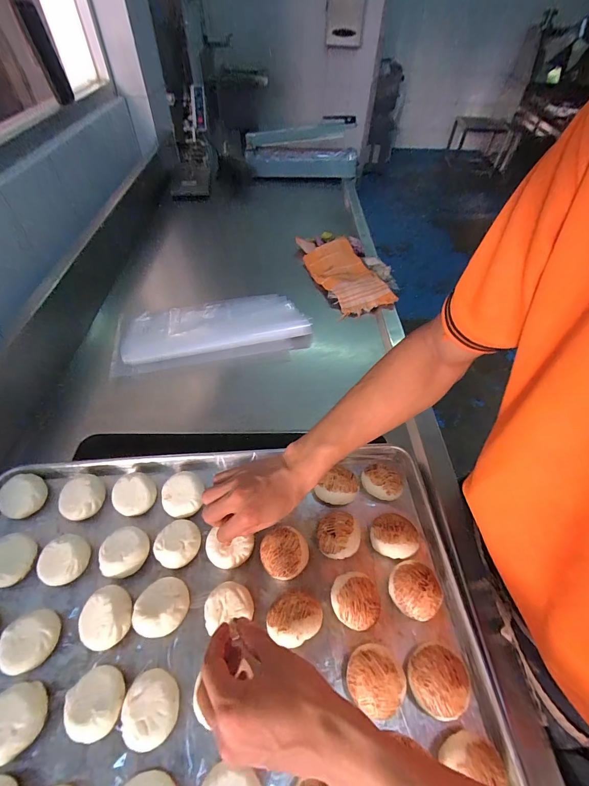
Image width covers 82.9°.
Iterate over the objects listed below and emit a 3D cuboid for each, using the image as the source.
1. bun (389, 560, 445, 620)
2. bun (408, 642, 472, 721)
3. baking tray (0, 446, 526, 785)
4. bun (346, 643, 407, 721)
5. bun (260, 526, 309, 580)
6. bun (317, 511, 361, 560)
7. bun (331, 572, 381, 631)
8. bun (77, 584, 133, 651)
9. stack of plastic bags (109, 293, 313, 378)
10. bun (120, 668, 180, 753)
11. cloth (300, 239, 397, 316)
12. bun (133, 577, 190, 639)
[{"bbox_3d":[0.142,0.236,0.400,0.055,0.042,0.055,1,51,-1],"label":"bun"},{"bbox_3d":[0.149,0.300,0.350,0.057,0.043,0.052,1,51,-1],"label":"bun"},{"bbox_3d":[-0.102,0.249,0.376,0.604,0.045,0.393,-3,51,-4],"label":"baking tray"},{"bbox_3d":[0.082,0.296,0.348,0.053,0.046,0.053,1,51,-1],"label":"bun"},{"bbox_3d":[-0.013,0.201,0.417,0.055,0.047,0.054,1,51,-1],"label":"bun"},{"bbox_3d":[0.056,0.186,0.434,0.052,0.043,0.056,1,51,-1],"label":"bun"},{"bbox_3d":[0.070,0.243,0.390,0.053,0.045,0.055,1,51,-1],"label":"bun"},{"bbox_3d":[-0.210,0.250,0.373,0.051,0.037,0.057,-14,53,-13],"label":"bun"},{"bbox_3d":[-0.162,-0.135,0.681,0.376,0.022,0.176,-9,52,-9],"label":"stack of plastic bags"},{"bbox_3d":[-0.139,0.309,0.328,0.049,0.030,0.056,4,51,2],"label":"bun"},{"bbox_3d":[0.123,-0.294,0.824,0.139,0.033,0.276,-15,53,-14],"label":"cloth"},{"bbox_3d":[-0.149,0.241,0.379,0.054,0.036,0.055,-4,51,-6],"label":"bun"}]

